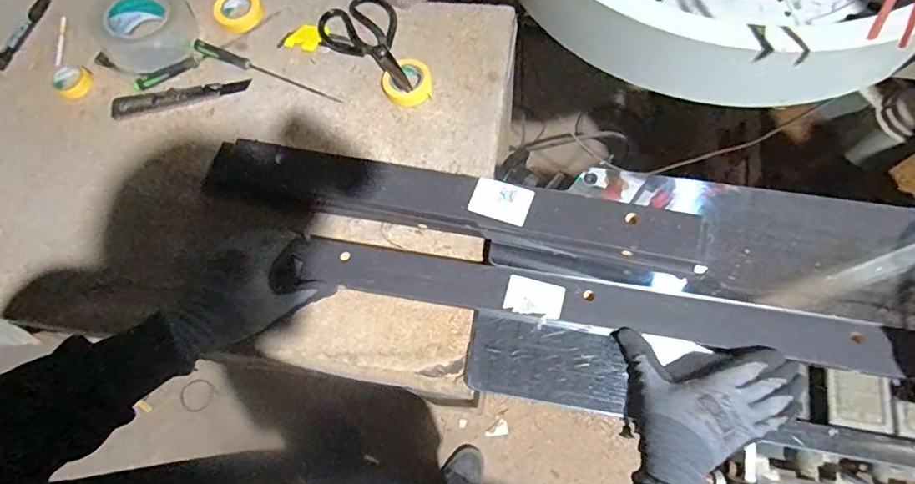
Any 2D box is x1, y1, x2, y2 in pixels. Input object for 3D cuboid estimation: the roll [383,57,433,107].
[{"bbox_3d":[-0.065,-0.208,0.669,0.061,0.014,0.070,-29,72,-6],"label":"roll"}]

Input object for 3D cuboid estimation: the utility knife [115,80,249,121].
[{"bbox_3d":[-0.372,-0.196,0.696,0.184,0.011,0.026,-13,71,-1],"label":"utility knife"}]

